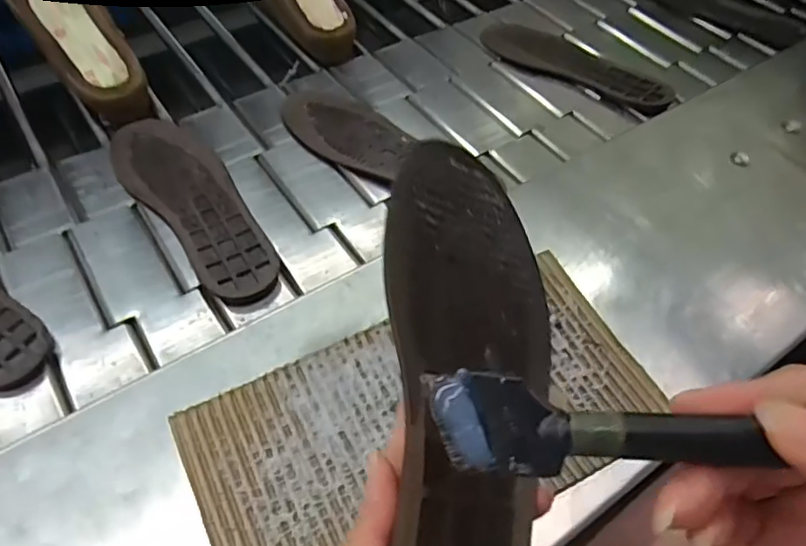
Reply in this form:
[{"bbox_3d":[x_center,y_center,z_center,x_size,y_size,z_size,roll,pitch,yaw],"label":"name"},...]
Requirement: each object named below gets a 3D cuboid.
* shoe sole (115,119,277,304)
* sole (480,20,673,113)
[{"bbox_3d":[-0.203,-0.072,0.570,0.084,0.014,0.268,-30,58,-23],"label":"shoe sole"},{"bbox_3d":[0.213,-0.262,0.742,0.245,0.015,0.087,28,56,19],"label":"sole"}]

